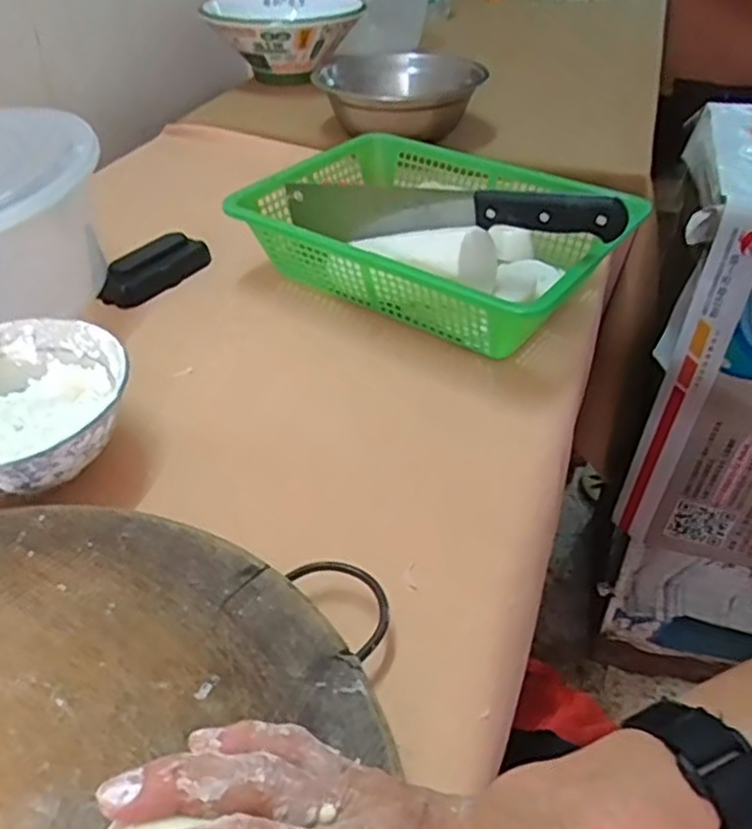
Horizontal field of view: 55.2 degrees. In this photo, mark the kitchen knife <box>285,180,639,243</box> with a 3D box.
[{"bbox_3d":[0.049,-0.160,0.567,0.286,0.047,0.018,12,39,33],"label":"kitchen knife"}]

